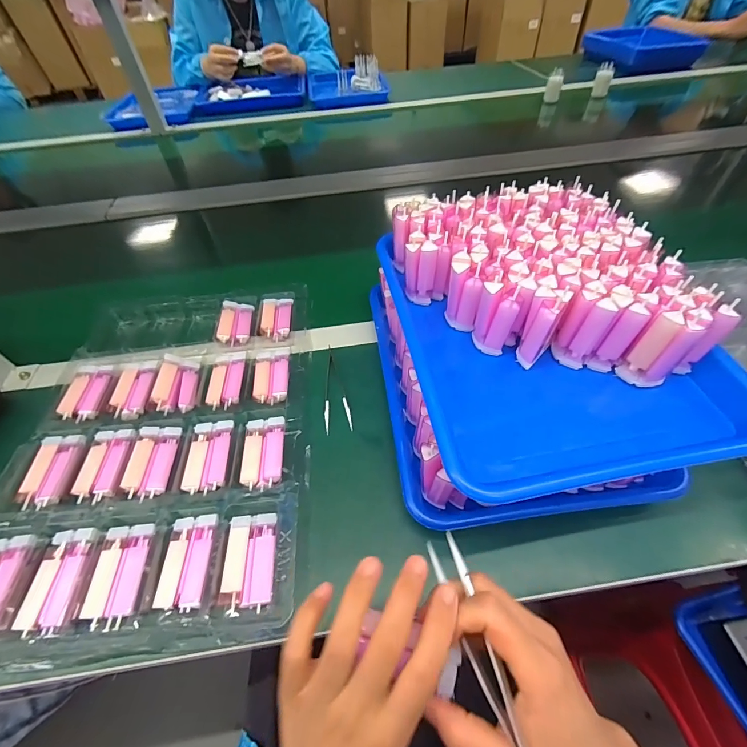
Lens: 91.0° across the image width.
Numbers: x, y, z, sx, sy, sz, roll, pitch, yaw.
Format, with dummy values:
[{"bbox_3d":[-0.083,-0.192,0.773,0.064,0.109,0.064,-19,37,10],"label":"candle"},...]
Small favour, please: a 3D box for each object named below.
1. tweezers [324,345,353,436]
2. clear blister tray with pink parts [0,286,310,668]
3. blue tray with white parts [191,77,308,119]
[{"bbox_3d":[-0.046,0.012,0.422,0.028,0.004,0.124,-9,51,-3],"label":"tweezers"},{"bbox_3d":[-0.216,0.046,0.395,0.284,0.022,0.405,-5,51,0],"label":"clear blister tray with pink parts"},{"bbox_3d":[-0.405,-0.916,1.214,0.364,0.048,0.237,-8,51,-2],"label":"blue tray with white parts"}]

